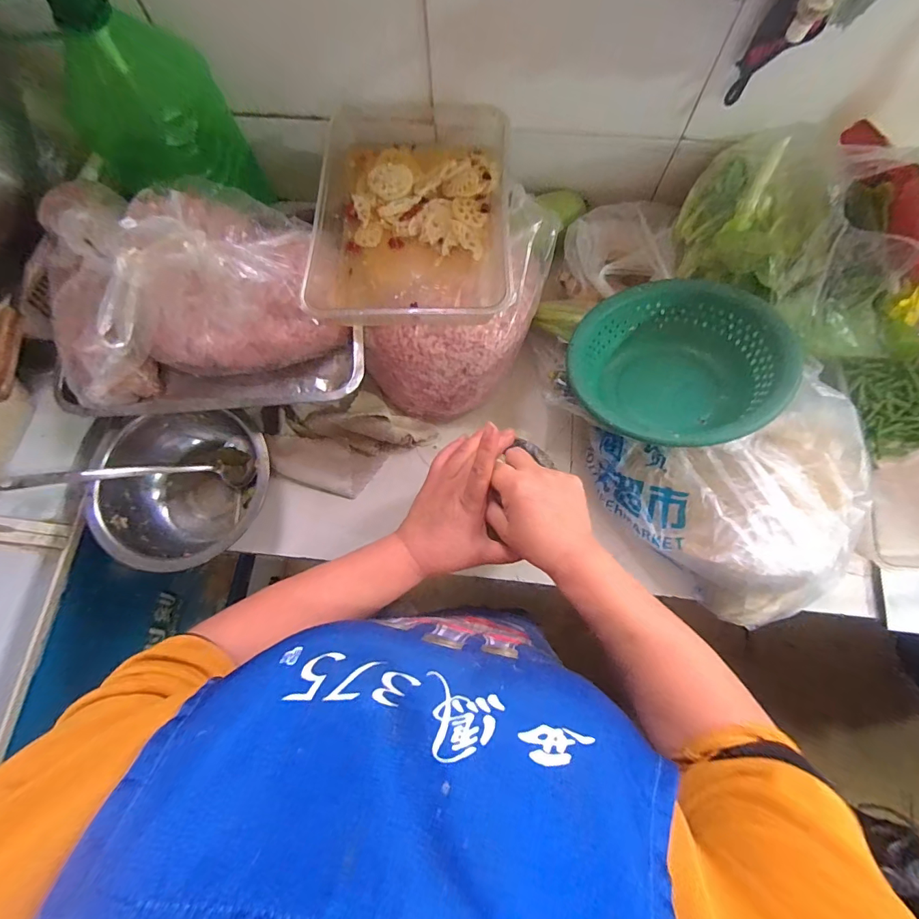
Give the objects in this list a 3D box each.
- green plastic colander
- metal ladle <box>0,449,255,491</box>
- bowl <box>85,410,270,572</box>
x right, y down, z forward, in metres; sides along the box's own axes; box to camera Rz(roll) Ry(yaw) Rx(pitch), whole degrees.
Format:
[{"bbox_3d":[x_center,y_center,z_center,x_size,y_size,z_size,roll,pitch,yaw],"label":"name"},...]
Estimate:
[{"bbox_3d":[0.260,-0.109,0.531,0.247,0.086,0.247,-44,57,-15],"label":"green plastic colander"},{"bbox_3d":[-0.424,0.017,0.591,0.279,0.048,0.061,-3,73,-29],"label":"metal ladle"},{"bbox_3d":[-0.356,0.033,0.595,0.210,0.100,0.214,18,76,5],"label":"bowl"}]

